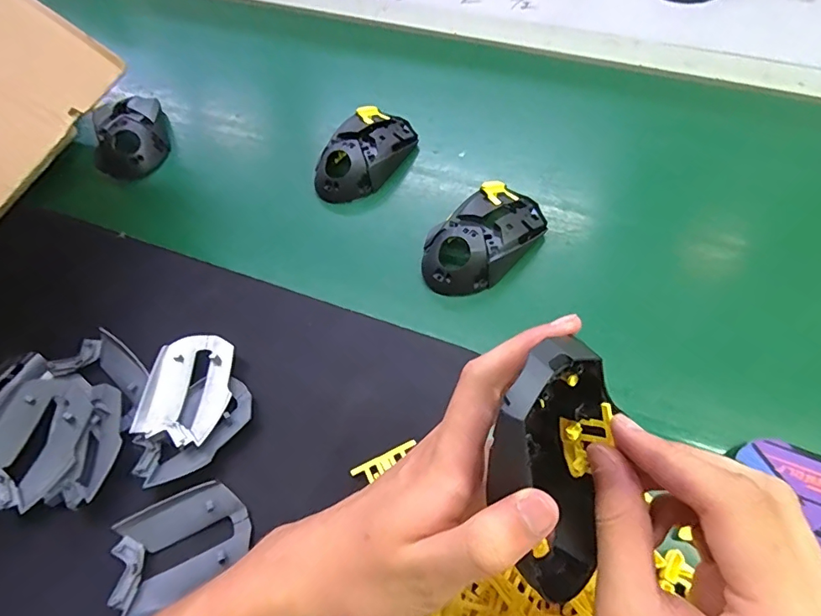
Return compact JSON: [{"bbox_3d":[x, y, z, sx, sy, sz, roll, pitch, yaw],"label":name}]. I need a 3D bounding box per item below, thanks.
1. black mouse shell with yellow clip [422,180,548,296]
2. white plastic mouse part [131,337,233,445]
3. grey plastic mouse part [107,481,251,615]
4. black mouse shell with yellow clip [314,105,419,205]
[{"bbox_3d":[0.059,-0.061,0.397,0.119,0.034,0.070,-40,65,-17],"label":"black mouse shell with yellow clip"},{"bbox_3d":[-0.157,0.056,0.338,0.058,0.015,0.078,4,60,7],"label":"white plastic mouse part"},{"bbox_3d":[-0.140,0.144,0.296,0.078,0.016,0.053,-27,61,-11],"label":"grey plastic mouse part"},{"bbox_3d":[-0.045,-0.149,0.459,0.061,0.036,0.112,26,65,18],"label":"black mouse shell with yellow clip"}]

